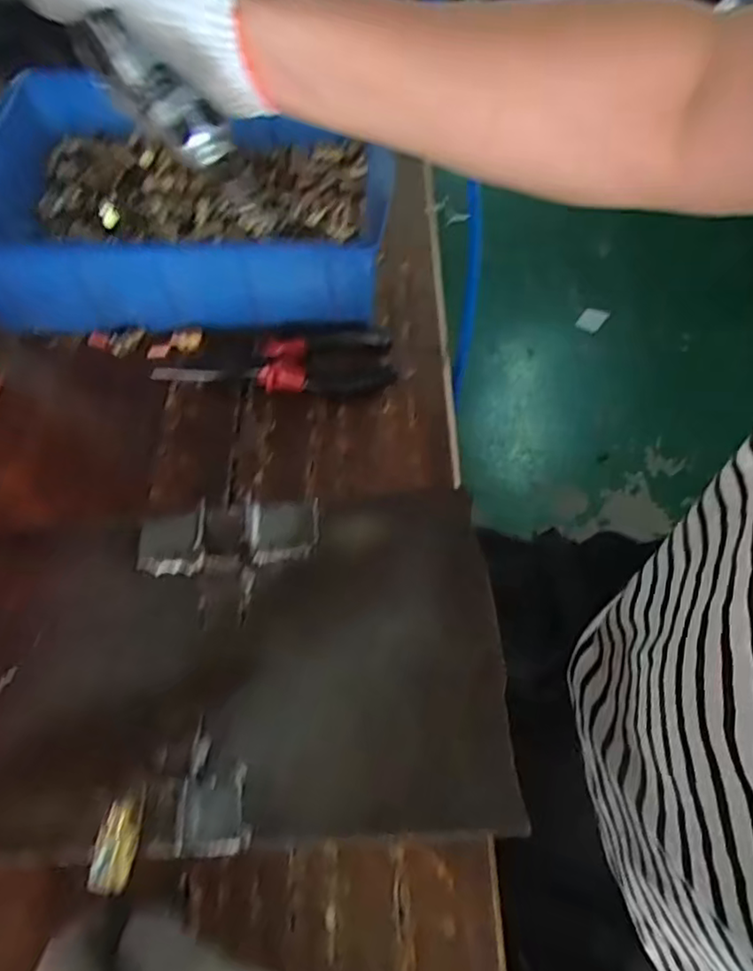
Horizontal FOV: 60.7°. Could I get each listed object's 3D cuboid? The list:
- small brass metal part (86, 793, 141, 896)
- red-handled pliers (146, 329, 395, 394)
[{"bbox_3d":[-0.091,0.126,0.227,0.011,0.011,0.030,9,61,8],"label":"small brass metal part"},{"bbox_3d":[-0.068,-0.090,0.439,0.154,0.017,0.048,-1,60,2],"label":"red-handled pliers"}]

